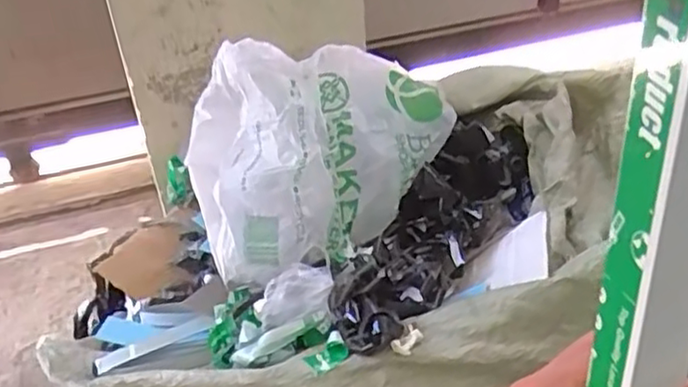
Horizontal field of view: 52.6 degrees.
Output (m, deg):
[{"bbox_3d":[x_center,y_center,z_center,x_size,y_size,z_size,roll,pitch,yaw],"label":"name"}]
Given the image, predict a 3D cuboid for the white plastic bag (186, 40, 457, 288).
[{"bbox_3d":[-0.027,-0.057,0.767,0.285,0.186,0.171,-19,37,-20],"label":"white plastic bag"}]

